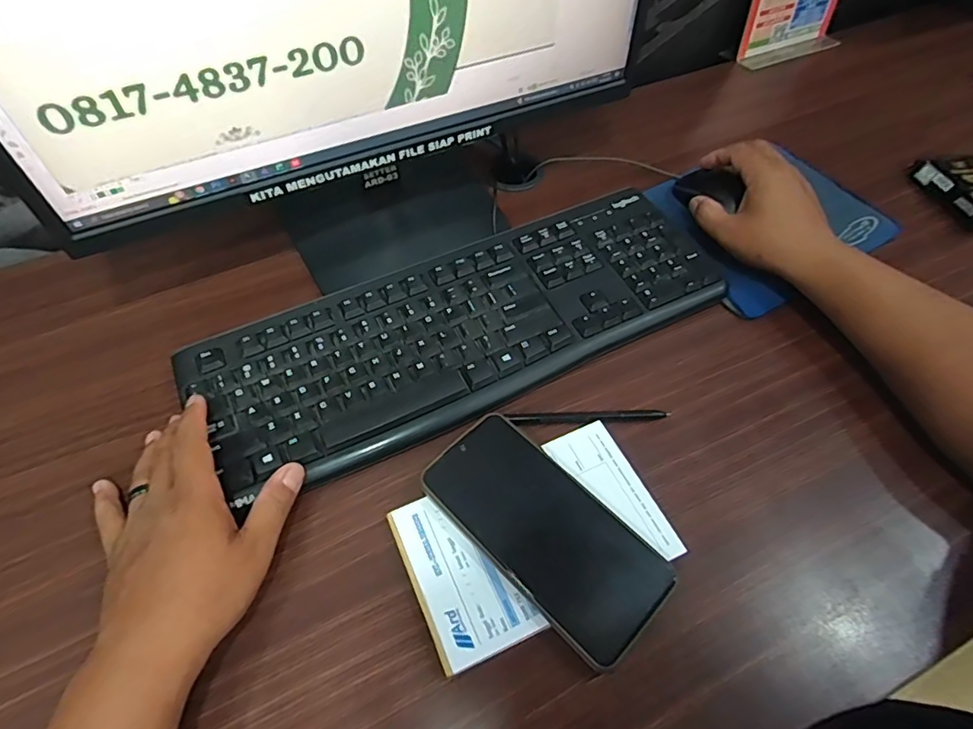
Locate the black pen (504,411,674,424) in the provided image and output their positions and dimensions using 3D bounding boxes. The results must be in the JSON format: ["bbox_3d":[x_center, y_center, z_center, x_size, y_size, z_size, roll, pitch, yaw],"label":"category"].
[{"bbox_3d":[0.077,0.038,0.404,0.121,0.004,0.009,-2,56,-1],"label":"black pen"}]

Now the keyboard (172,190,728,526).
[{"bbox_3d":[-0.012,-0.033,0.443,0.418,0.016,0.144,-22,59,-14],"label":"keyboard"}]

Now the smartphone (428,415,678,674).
[{"bbox_3d":[0.037,0.106,0.352,0.077,0.014,0.162,-40,64,-23],"label":"smartphone"}]

